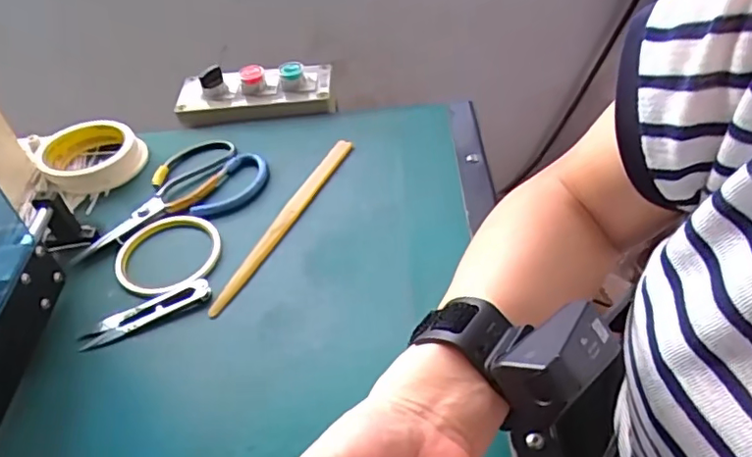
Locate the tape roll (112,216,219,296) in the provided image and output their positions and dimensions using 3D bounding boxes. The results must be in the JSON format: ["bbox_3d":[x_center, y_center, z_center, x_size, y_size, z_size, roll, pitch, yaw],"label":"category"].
[{"bbox_3d":[-0.181,0.020,0.499,0.089,0.009,0.091,-4,45,4],"label":"tape roll"}]

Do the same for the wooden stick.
[{"bbox_3d":[-0.081,-0.011,0.515,0.016,0.006,0.228,16,50,22],"label":"wooden stick"}]

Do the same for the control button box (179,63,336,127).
[{"bbox_3d":[-0.138,-0.158,0.644,0.170,0.045,0.057,-9,45,-1],"label":"control button box"}]

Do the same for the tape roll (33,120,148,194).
[{"bbox_3d":[-0.293,-0.077,0.590,0.096,0.032,0.099,-4,45,4],"label":"tape roll"}]

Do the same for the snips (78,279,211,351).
[{"bbox_3d":[-0.182,0.066,0.450,0.103,0.008,0.023,-20,47,-12],"label":"snips"}]

